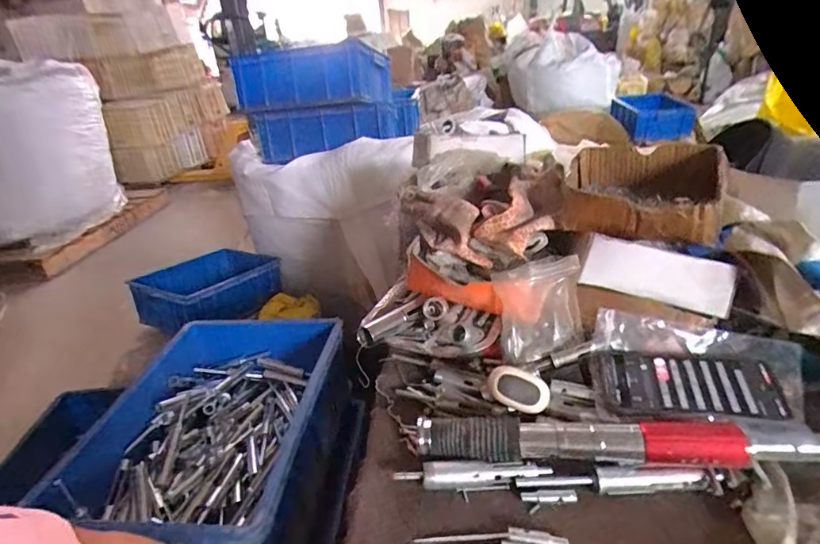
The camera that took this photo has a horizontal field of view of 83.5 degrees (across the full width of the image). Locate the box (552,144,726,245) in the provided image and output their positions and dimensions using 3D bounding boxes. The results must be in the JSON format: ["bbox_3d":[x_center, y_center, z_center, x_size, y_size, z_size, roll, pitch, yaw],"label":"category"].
[{"bbox_3d":[0.298,-0.106,0.590,0.177,0.078,0.161,14,33,32],"label":"box"}]

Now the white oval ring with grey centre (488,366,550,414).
[{"bbox_3d":[0.118,0.127,0.496,0.065,0.043,0.015,14,-8,10],"label":"white oval ring with grey centre"}]

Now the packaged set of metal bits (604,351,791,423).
[{"bbox_3d":[0.284,0.117,0.472,0.158,0.014,0.083,2,37,19],"label":"packaged set of metal bits"}]

